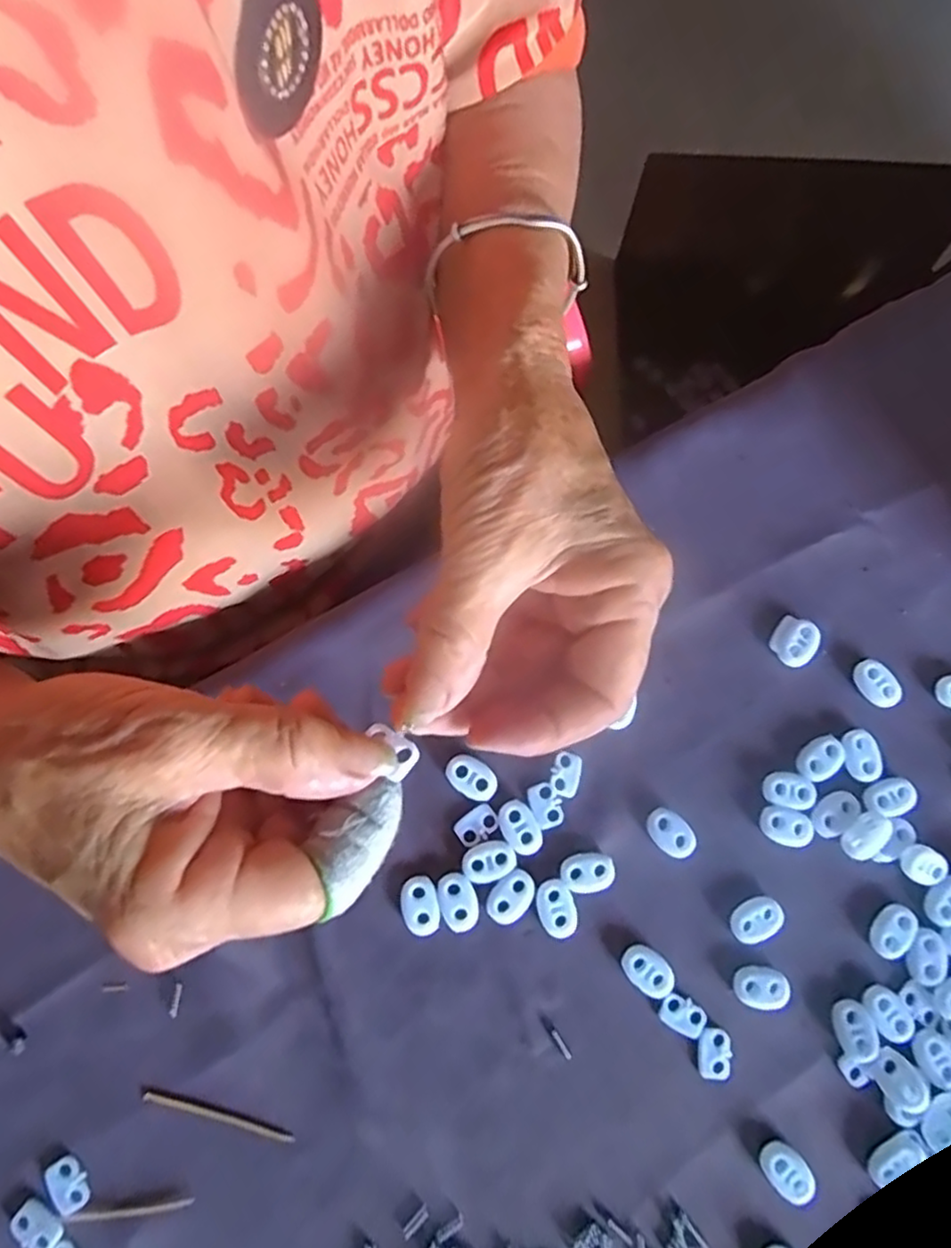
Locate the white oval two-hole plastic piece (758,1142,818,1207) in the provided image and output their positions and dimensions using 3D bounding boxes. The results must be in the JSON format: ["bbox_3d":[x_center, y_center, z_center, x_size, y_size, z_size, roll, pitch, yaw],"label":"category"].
[{"bbox_3d":[0.122,0.215,0.269,0.015,0.007,0.021,-40,81,-9],"label":"white oval two-hole plastic piece"}]

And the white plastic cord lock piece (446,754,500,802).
[{"bbox_3d":[-0.002,0.066,0.296,0.023,0.004,0.016,36,80,6],"label":"white plastic cord lock piece"}]

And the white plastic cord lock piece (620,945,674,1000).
[{"bbox_3d":[0.071,0.143,0.283,0.016,0.004,0.023,-39,81,-9],"label":"white plastic cord lock piece"}]

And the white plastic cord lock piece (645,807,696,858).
[{"bbox_3d":[0.083,0.090,0.294,0.015,0.004,0.022,-36,81,-8],"label":"white plastic cord lock piece"}]

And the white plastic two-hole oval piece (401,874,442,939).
[{"bbox_3d":[-0.023,0.116,0.283,0.015,0.004,0.023,-12,78,-4],"label":"white plastic two-hole oval piece"}]

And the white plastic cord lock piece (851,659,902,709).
[{"bbox_3d":[0.181,0.027,0.310,0.015,0.007,0.023,-34,80,-8],"label":"white plastic cord lock piece"}]

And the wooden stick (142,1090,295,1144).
[{"bbox_3d":[-0.100,0.192,0.267,0.060,0.004,0.004,16,78,2],"label":"wooden stick"}]

